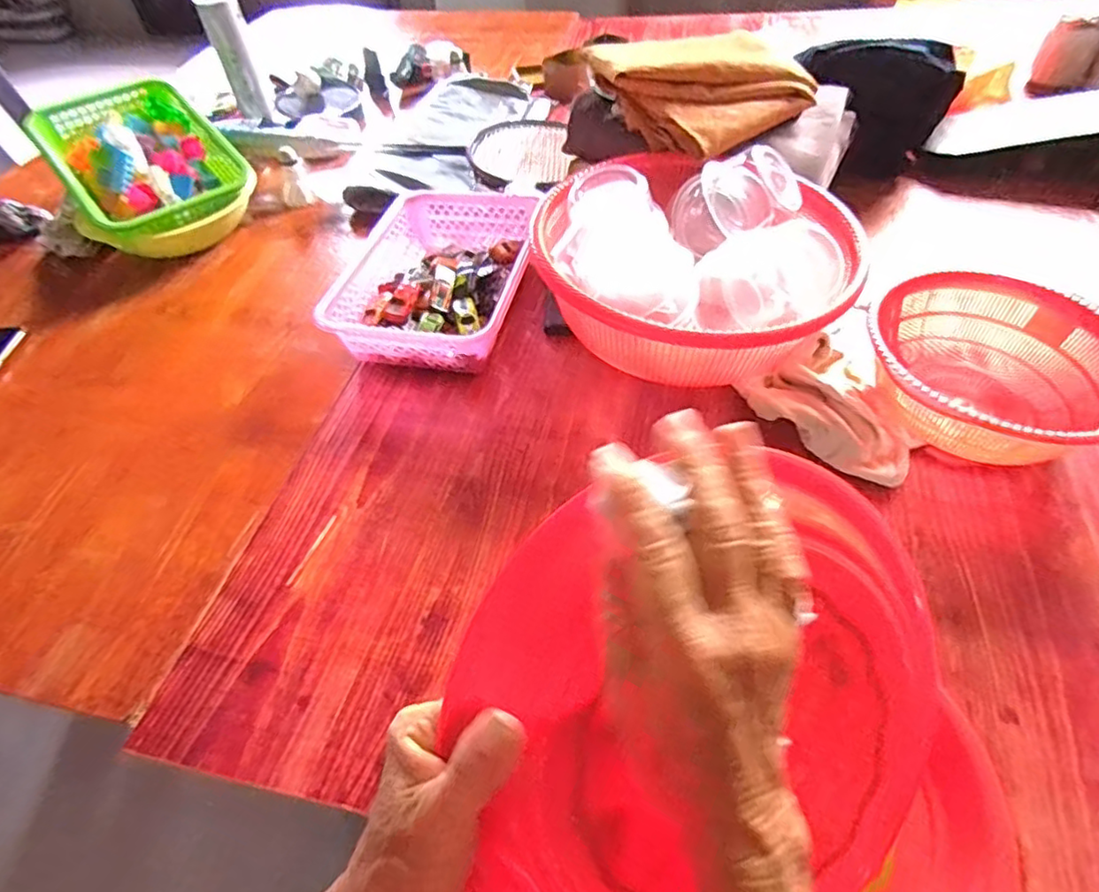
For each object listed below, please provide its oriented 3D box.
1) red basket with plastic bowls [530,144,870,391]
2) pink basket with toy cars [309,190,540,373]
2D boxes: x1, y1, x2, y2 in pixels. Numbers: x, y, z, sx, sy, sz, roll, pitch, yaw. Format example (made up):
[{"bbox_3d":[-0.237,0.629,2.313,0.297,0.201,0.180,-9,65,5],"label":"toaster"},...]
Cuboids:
[{"bbox_3d":[0.153,-0.193,0.673,0.334,0.160,0.290,16,54,18],"label":"red basket with plastic bowls"},{"bbox_3d":[-0.132,-0.217,0.776,0.210,0.074,0.300,6,51,10],"label":"pink basket with toy cars"}]

